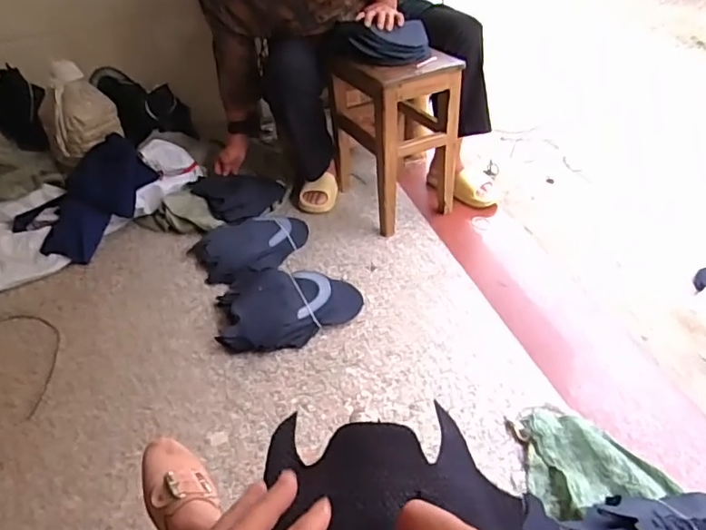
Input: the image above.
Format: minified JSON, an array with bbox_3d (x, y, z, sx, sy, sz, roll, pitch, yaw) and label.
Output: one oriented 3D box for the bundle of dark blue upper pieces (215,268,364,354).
[{"bbox_3d":[-0.140,0.083,1.243,0.313,0.062,0.215,-11,38,-8],"label":"bundle of dark blue upper pieces"}]

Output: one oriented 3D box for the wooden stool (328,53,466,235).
[{"bbox_3d":[0.113,-0.344,1.501,0.236,0.410,0.310,-19,41,-19],"label":"wooden stool"}]

